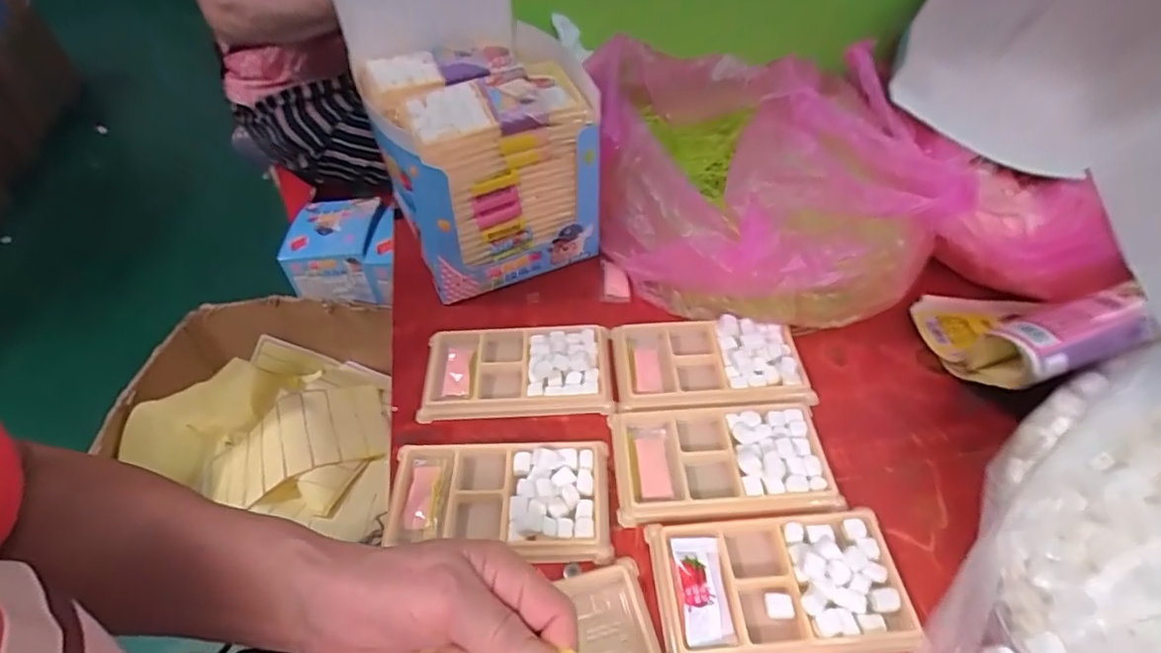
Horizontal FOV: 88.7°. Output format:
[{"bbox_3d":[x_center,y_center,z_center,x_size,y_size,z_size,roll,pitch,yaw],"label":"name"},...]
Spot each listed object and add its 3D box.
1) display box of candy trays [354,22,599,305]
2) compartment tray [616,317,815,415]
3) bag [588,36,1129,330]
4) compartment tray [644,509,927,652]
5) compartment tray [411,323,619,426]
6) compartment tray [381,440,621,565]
[{"bbox_3d":[-0.077,-0.140,0.501,0.159,0.137,0.153,-20,50,-15],"label":"display box of candy trays"},{"bbox_3d":[0.092,0.025,0.435,0.135,0.013,0.080,-2,47,1],"label":"compartment tray"},{"bbox_3d":[0.191,-0.125,0.487,0.348,0.120,0.241,3,48,6],"label":"bag"},{"bbox_3d":[0.111,0.143,0.330,0.136,0.014,0.076,-4,47,-1],"label":"compartment tray"},{"bbox_3d":[-0.047,0.030,0.436,0.136,0.011,0.075,-2,47,1],"label":"compartment tray"},{"bbox_3d":[-0.052,0.106,0.368,0.139,0.015,0.075,-2,47,1],"label":"compartment tray"}]

